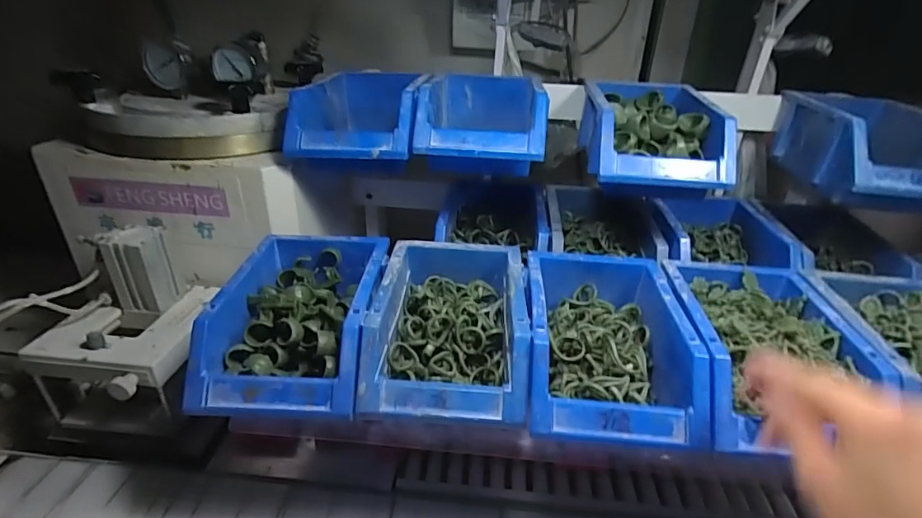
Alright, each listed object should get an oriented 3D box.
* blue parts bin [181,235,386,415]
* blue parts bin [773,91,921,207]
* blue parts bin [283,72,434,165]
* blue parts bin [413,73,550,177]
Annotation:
[{"bbox_3d":[-0.134,0.048,0.402,0.122,0.070,0.175,2,28,1],"label":"blue parts bin"},{"bbox_3d":[0.422,-0.122,0.492,0.117,0.076,0.201,4,28,5],"label":"blue parts bin"},{"bbox_3d":[-0.105,-0.160,0.517,0.124,0.064,0.196,2,28,0],"label":"blue parts bin"},{"bbox_3d":[0.024,-0.144,0.511,0.125,0.085,0.190,3,28,3],"label":"blue parts bin"}]

